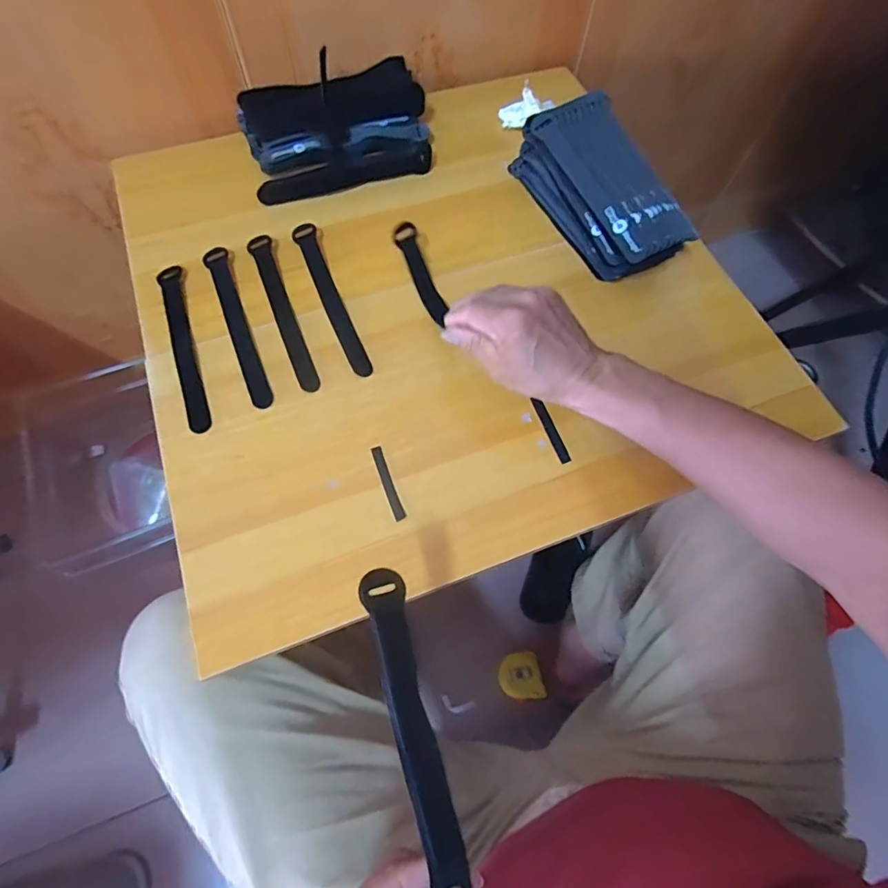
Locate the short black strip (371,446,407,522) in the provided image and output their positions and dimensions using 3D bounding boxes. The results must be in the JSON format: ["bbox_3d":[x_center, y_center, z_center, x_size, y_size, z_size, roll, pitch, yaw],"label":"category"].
[{"bbox_3d":[-0.048,0.033,0.440,0.010,0.004,0.069,-19,68,-10],"label":"short black strip"}]

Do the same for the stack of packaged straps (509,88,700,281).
[{"bbox_3d":[0.169,-0.266,0.538,0.086,0.080,0.217,-25,69,-12],"label":"stack of packaged straps"}]

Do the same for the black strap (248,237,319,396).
[{"bbox_3d":[-0.160,-0.134,0.509,0.022,0.008,0.193,-21,68,-11],"label":"black strap"}]

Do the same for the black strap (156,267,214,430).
[{"bbox_3d":[-0.249,-0.096,0.490,0.022,0.004,0.193,-19,68,-10],"label":"black strap"}]

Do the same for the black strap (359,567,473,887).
[{"bbox_3d":[-0.017,0.165,0.298,0.024,0.019,0.180,-14,80,-8],"label":"black strap"}]

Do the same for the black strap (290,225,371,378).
[{"bbox_3d":[-0.114,-0.148,0.518,0.023,0.007,0.192,-20,70,-12],"label":"black strap"}]

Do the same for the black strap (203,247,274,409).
[{"bbox_3d":[-0.202,-0.118,0.502,0.023,0.004,0.193,-21,70,-12],"label":"black strap"}]

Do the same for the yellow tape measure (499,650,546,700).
[{"bbox_3d":[0.121,0.369,0.807,0.066,0.027,0.070,-14,67,-8],"label":"yellow tape measure"}]

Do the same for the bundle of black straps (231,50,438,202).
[{"bbox_3d":[-0.121,-0.363,0.587,0.211,0.050,0.136,-16,67,-9],"label":"bundle of black straps"}]

